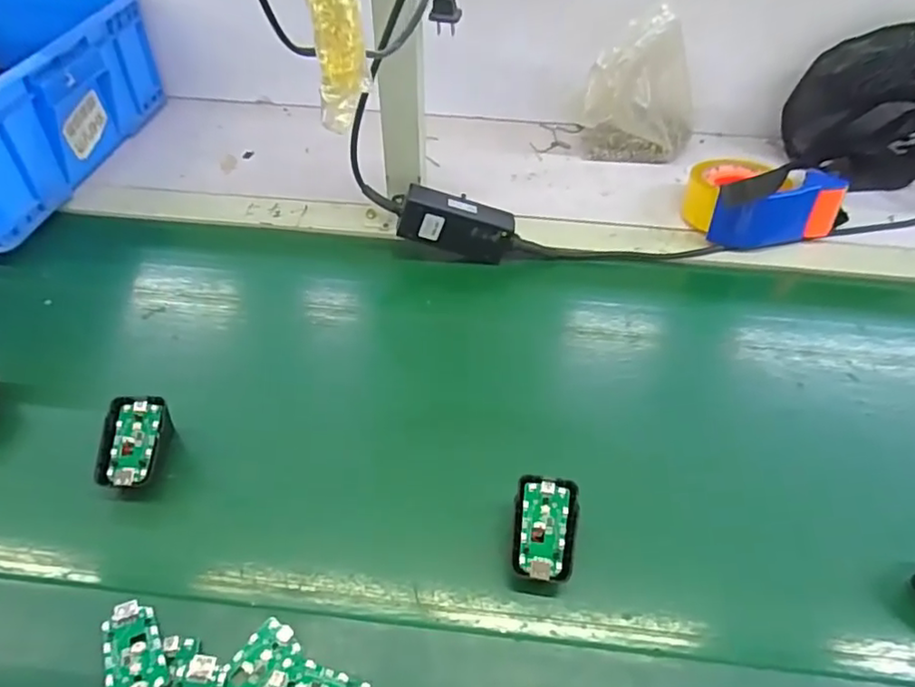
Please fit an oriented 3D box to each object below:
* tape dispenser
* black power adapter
[{"bbox_3d":[0.340,-0.167,0.675,0.161,0.066,0.115,-8,49,-10],"label":"tape dispenser"},{"bbox_3d":[-0.002,-0.122,0.621,0.124,0.054,0.027,15,47,-10],"label":"black power adapter"}]

